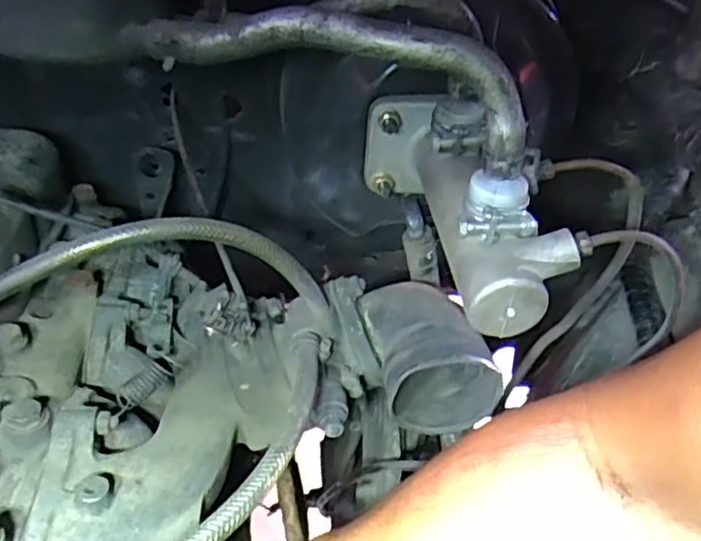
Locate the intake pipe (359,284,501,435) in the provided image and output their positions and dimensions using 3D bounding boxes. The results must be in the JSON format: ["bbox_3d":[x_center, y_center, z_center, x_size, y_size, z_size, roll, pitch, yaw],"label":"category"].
[{"bbox_3d":[0.047,0.046,0.414,0.066,0.067,0.086,-4,40,-14],"label":"intake pipe"}]

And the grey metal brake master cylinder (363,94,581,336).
[{"bbox_3d":[0.059,-0.044,0.361,0.059,0.077,0.163,-7,41,-17],"label":"grey metal brake master cylinder"}]

